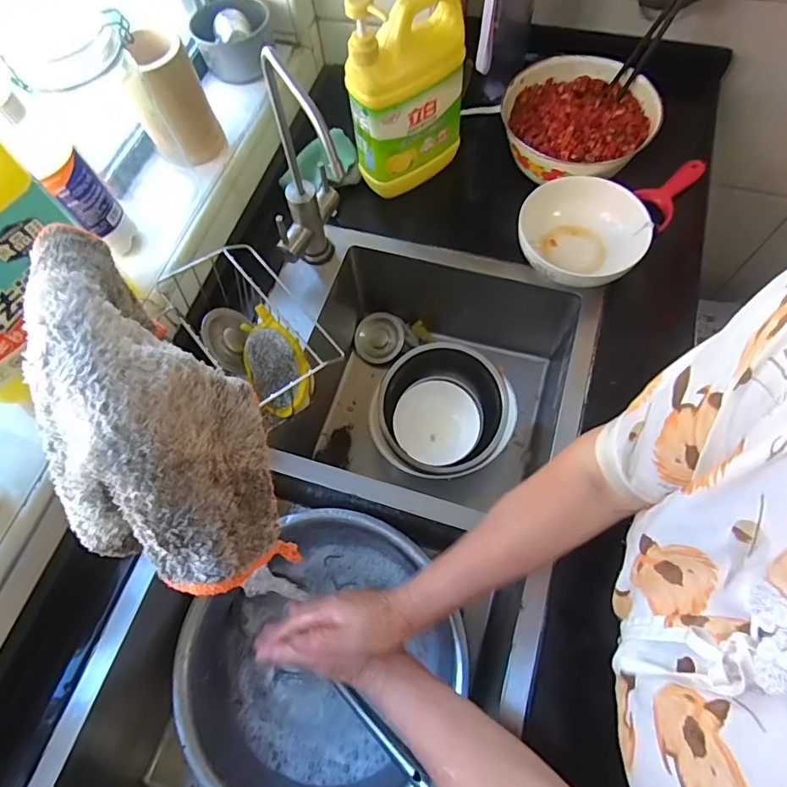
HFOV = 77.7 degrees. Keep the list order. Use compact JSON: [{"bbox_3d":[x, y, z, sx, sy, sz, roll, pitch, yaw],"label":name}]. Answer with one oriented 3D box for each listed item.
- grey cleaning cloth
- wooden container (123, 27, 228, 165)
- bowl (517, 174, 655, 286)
[{"bbox_3d":[-0.129,0.001,0.267,0.081,0.098,0.209,-26,69,-11],"label":"grey cleaning cloth"},{"bbox_3d":[-0.261,-0.348,0.580,0.077,0.127,0.092,-21,68,-9],"label":"wooden container"},{"bbox_3d":[0.237,-0.196,0.622,0.143,0.067,0.144,0,67,0],"label":"bowl"}]

